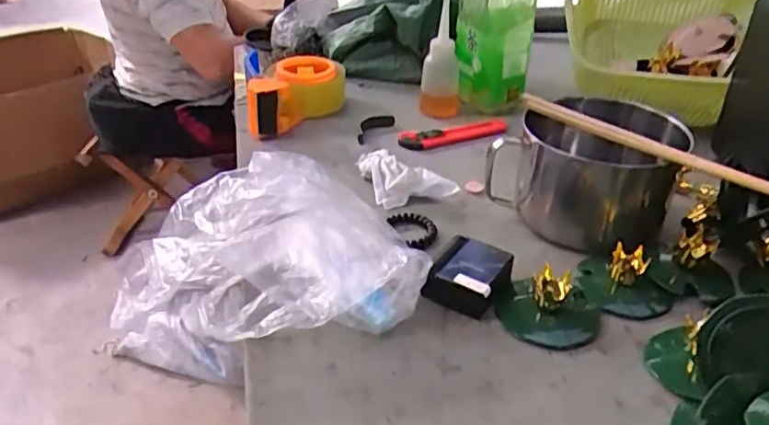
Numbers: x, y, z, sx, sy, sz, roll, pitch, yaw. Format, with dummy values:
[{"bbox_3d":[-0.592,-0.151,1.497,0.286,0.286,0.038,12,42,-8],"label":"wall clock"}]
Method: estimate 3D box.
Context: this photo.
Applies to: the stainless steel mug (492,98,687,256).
[{"bbox_3d":[0.184,-0.038,0.567,0.138,0.100,0.103,27,39,33],"label":"stainless steel mug"}]

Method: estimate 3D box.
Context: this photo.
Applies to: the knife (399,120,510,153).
[{"bbox_3d":[0.080,-0.090,0.719,0.125,0.017,0.021,-8,33,-14],"label":"knife"}]

